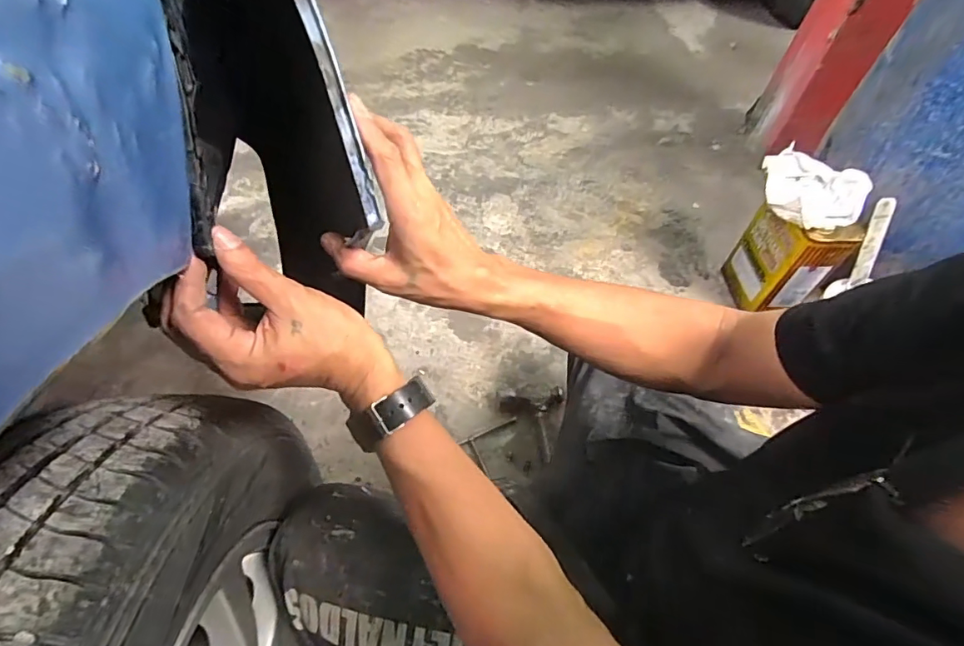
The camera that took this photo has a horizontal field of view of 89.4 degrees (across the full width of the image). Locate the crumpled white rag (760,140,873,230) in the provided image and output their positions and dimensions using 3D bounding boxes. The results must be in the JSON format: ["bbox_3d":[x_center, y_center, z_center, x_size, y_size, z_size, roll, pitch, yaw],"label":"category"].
[{"bbox_3d":[0.597,-0.247,0.893,0.183,0.062,0.171,36,59,20],"label":"crumpled white rag"}]

